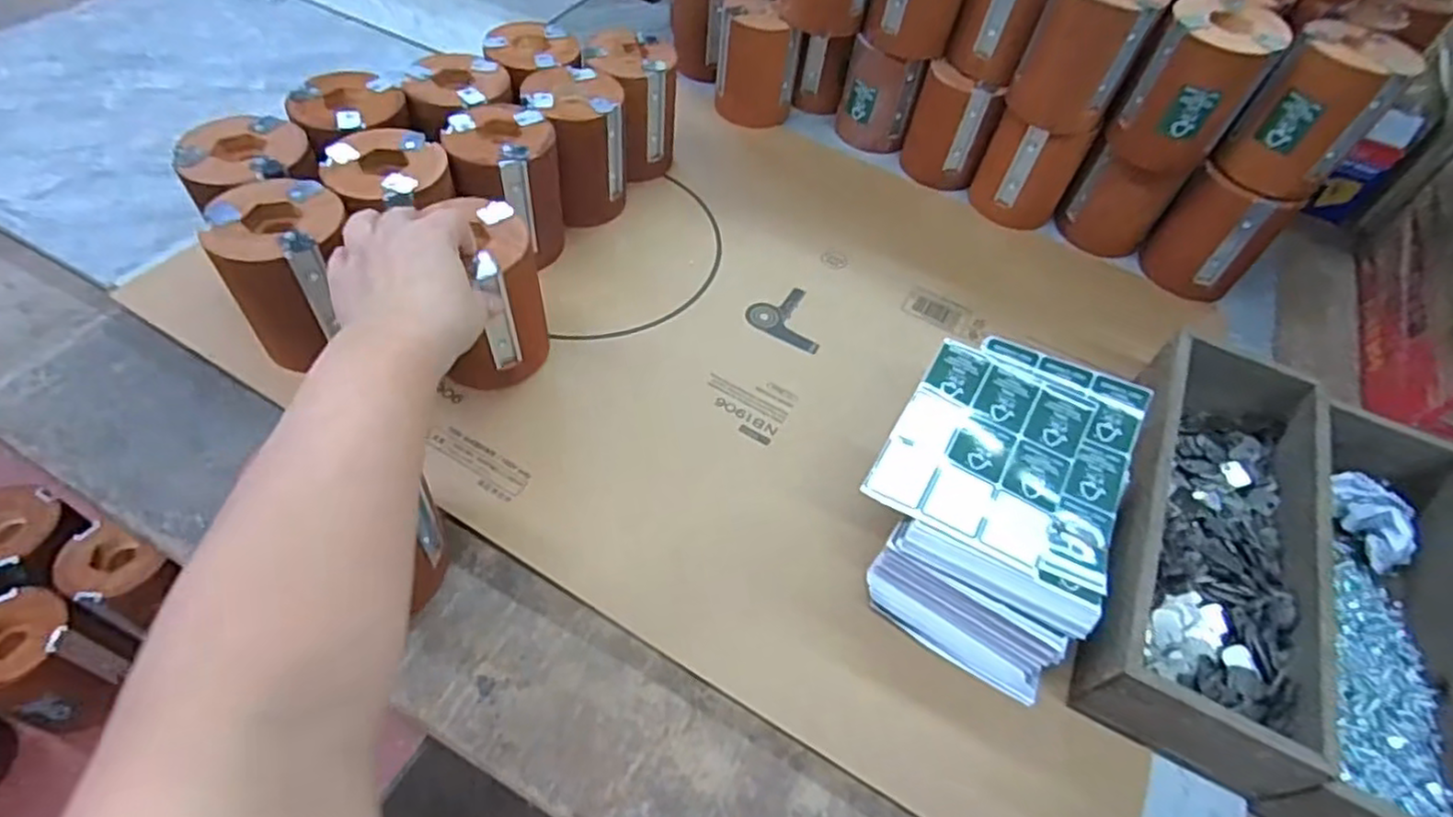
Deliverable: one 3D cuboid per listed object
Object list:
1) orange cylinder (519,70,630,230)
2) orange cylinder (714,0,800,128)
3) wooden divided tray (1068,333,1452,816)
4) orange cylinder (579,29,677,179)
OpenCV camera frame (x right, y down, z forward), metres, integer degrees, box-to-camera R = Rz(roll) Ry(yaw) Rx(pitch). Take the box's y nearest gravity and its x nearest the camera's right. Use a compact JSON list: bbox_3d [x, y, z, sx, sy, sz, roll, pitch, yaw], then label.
[{"bbox_3d":[-0.117,-0.212,0.572,0.074,0.096,0.087,-15,59,-15],"label":"orange cylinder"},{"bbox_3d":[0.032,-0.348,0.699,0.079,0.099,0.082,6,54,-2],"label":"orange cylinder"},{"bbox_3d":[0.346,0.089,0.424,0.205,0.056,0.288,26,56,12],"label":"wooden divided tray"},{"bbox_3d":[-0.077,-0.267,0.616,0.072,0.098,0.077,3,54,-4],"label":"orange cylinder"}]

